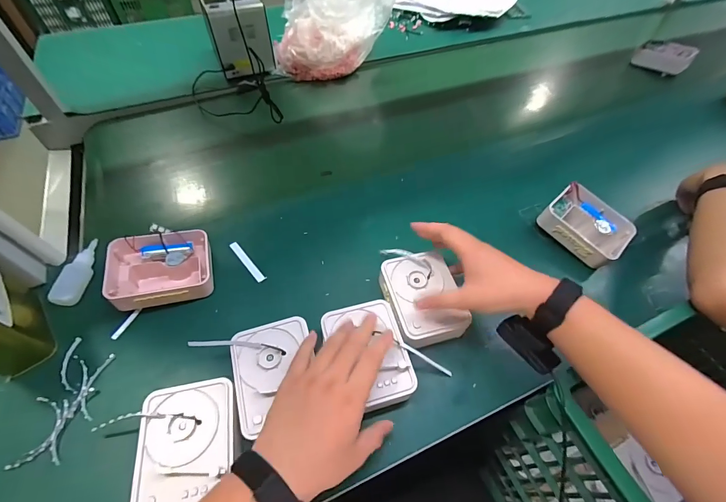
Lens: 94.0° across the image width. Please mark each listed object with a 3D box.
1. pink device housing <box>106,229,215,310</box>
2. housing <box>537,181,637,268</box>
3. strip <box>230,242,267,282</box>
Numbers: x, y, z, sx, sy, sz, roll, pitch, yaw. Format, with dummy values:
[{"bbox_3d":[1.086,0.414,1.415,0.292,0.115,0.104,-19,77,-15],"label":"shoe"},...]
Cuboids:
[{"bbox_3d":[-0.289,0.027,0.491,0.130,0.056,0.105,-10,56,-9],"label":"pink device housing"},{"bbox_3d":[0.380,-0.045,0.574,0.105,0.044,0.131,-35,64,-23],"label":"housing"},{"bbox_3d":[-0.182,0.016,0.533,0.013,0.004,0.089,-36,64,-24],"label":"strip"}]

